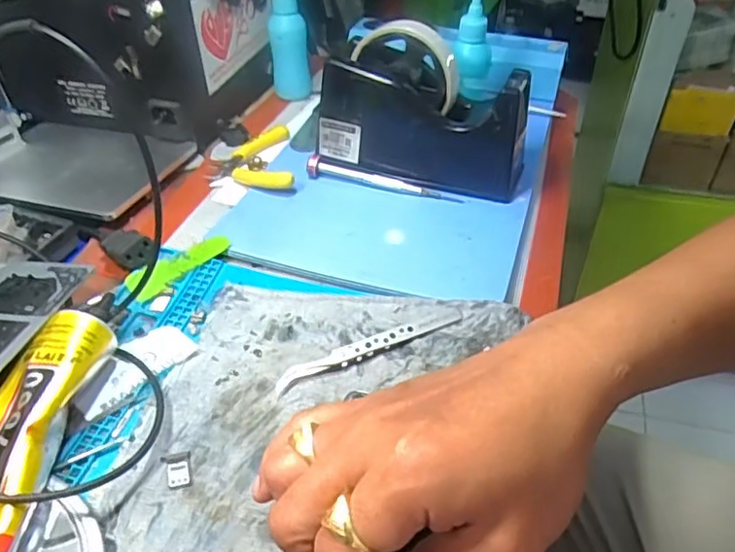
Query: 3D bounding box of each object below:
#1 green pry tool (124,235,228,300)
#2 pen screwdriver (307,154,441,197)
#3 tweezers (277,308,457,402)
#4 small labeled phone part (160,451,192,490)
[{"bbox_3d":[-0.121,-0.007,0.405,0.070,0.004,0.023,-30,62,-28],"label":"green pry tool"},{"bbox_3d":[0.004,-0.075,0.481,0.104,0.013,0.012,8,42,10],"label":"pen screwdriver"},{"bbox_3d":[0.002,0.040,0.357,0.117,0.010,0.010,-19,44,-20],"label":"tweezers"},{"bbox_3d":[-0.093,0.095,0.305,0.013,0.004,0.019,-14,43,-14],"label":"small labeled phone part"}]

